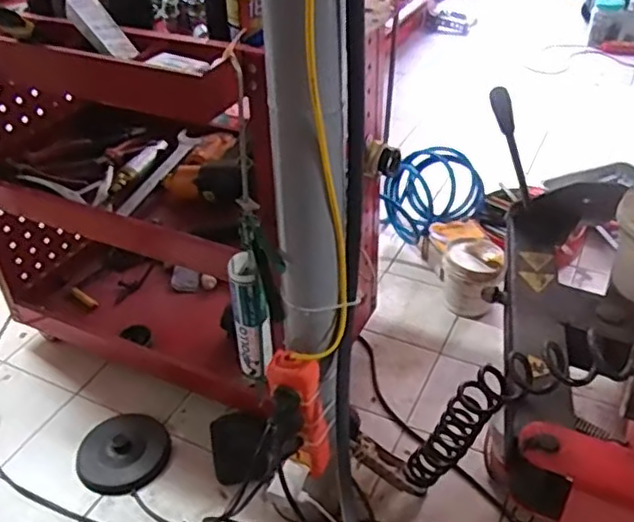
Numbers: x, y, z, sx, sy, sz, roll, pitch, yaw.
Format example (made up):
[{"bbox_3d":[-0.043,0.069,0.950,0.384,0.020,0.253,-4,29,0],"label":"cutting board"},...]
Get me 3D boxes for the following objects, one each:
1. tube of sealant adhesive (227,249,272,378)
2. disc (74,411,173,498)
[{"bbox_3d":[-0.093,0.089,0.931,0.050,0.208,0.048,-6,37,-4],"label":"tube of sealant adhesive"},{"bbox_3d":[-0.348,0.336,1.157,0.172,0.031,0.150,26,45,32],"label":"disc"}]

